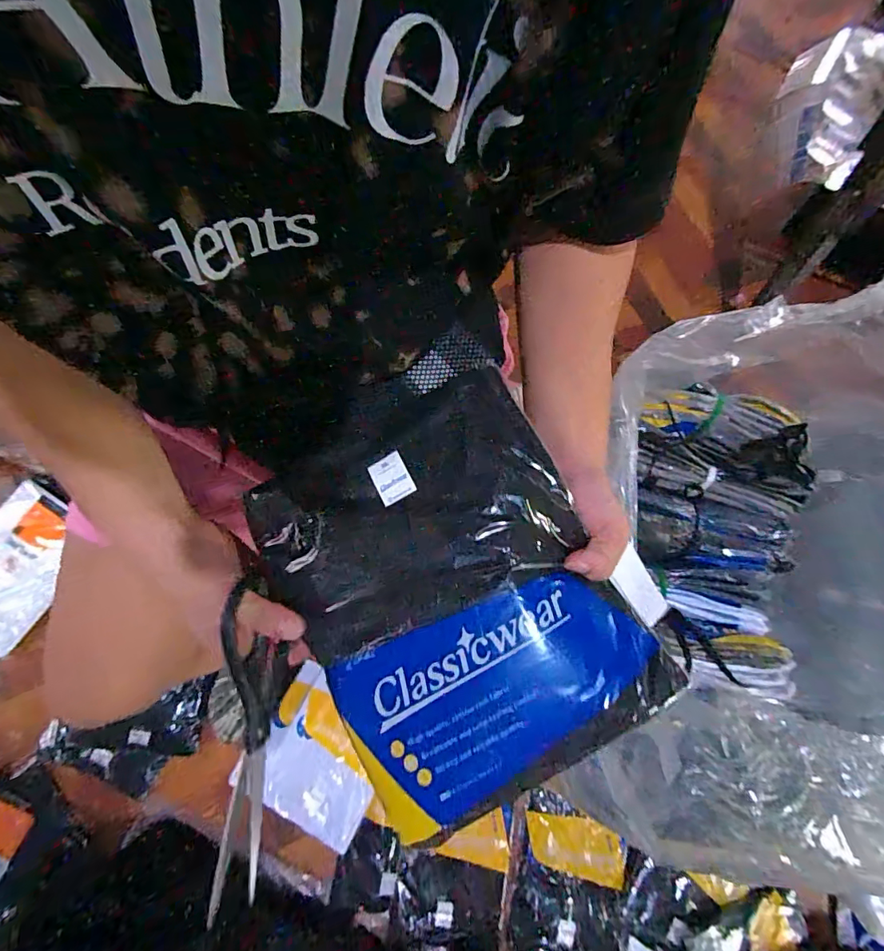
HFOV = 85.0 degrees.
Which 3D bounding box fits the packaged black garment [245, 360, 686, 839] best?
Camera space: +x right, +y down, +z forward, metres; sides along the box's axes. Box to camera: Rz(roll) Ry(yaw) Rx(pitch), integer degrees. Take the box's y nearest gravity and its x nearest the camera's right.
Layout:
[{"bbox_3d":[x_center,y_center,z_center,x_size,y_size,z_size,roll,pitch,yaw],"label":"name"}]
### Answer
[{"bbox_3d":[0.004,0.075,0.324,0.202,0.032,0.248,-27,76,-9],"label":"packaged black garment"}]

